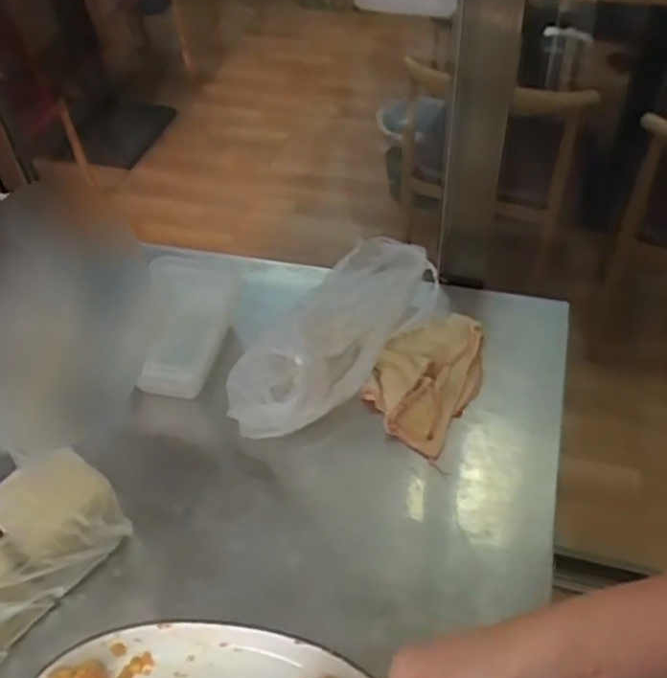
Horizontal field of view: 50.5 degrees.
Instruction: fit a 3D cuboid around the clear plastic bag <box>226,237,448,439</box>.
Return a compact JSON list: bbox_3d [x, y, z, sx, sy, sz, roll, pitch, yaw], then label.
[{"bbox_3d":[0.006,-0.015,0.793,0.112,0.072,0.312,30,56,27],"label":"clear plastic bag"}]

